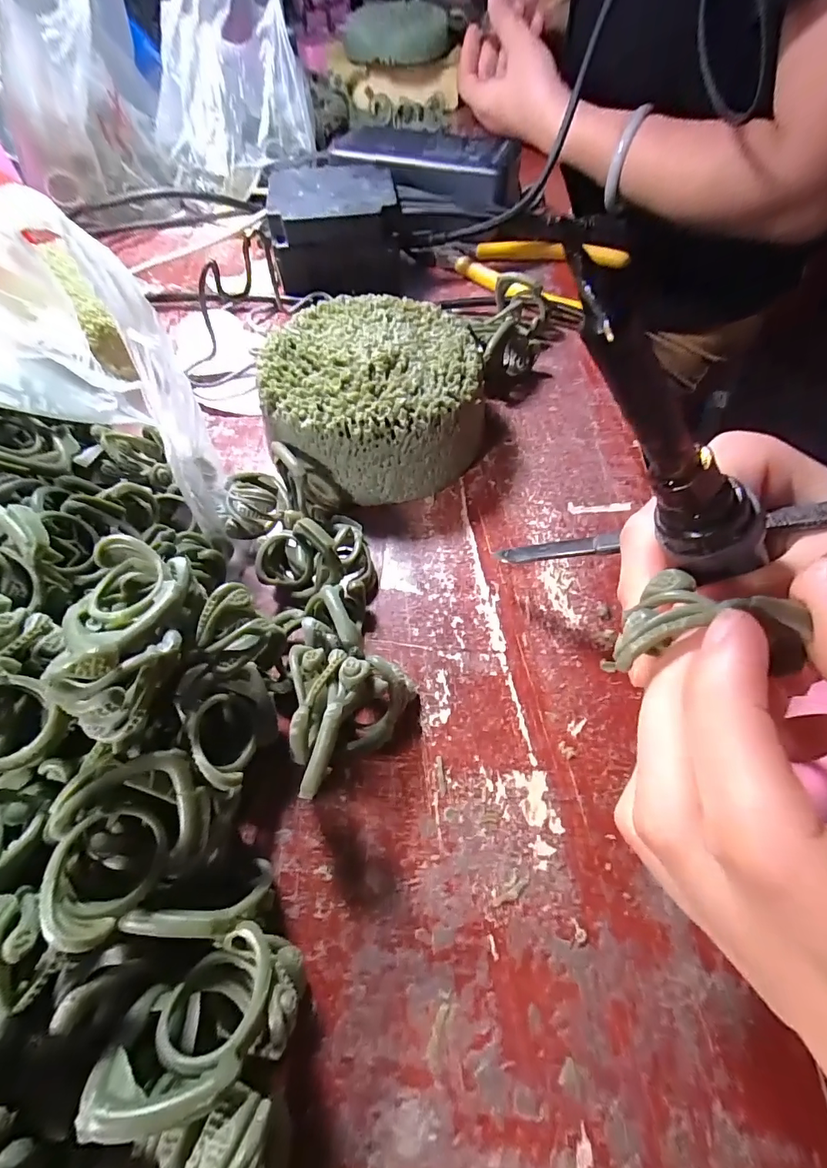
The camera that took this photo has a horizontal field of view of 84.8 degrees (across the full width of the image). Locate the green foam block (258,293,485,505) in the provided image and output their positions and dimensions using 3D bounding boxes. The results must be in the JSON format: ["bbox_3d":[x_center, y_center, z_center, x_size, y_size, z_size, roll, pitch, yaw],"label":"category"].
[{"bbox_3d":[-0.018,-0.091,0.220,0.099,0.046,0.100,-9,60,-4],"label":"green foam block"}]

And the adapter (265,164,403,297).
[{"bbox_3d":[-0.051,-0.231,0.300,0.079,0.049,0.075,-9,60,-4],"label":"adapter"}]

